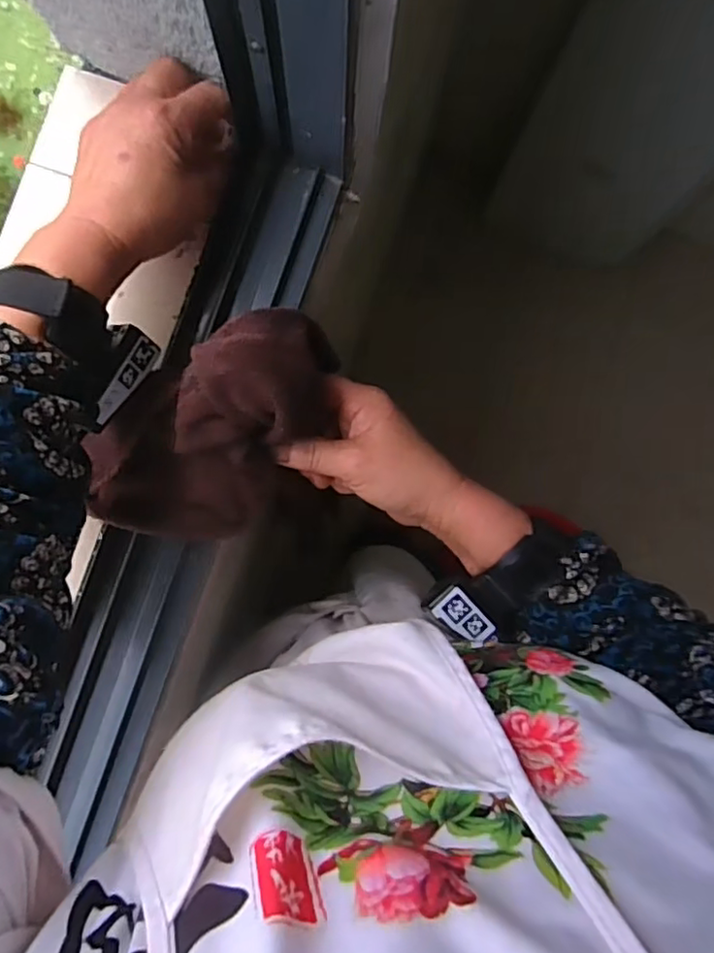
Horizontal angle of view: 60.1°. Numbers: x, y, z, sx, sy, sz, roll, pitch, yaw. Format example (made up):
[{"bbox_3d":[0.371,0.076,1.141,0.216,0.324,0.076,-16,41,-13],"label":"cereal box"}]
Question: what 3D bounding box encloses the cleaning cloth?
[{"bbox_3d":[-0.087,-0.024,0.380,0.175,0.069,0.108,-29,91,-2],"label":"cleaning cloth"}]

